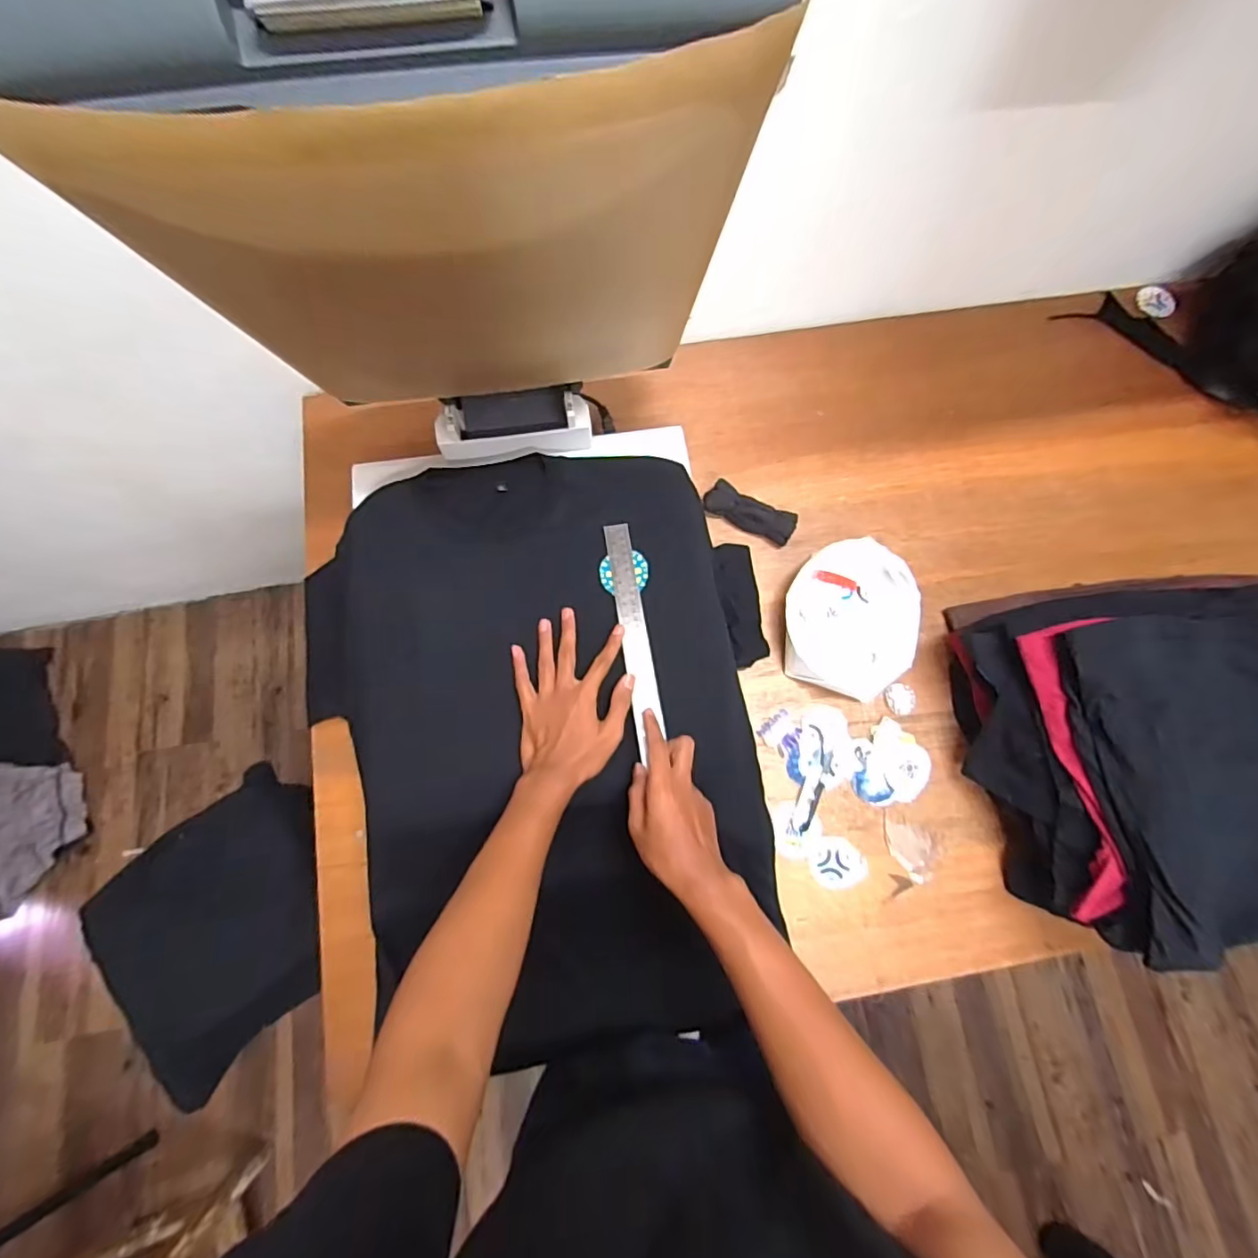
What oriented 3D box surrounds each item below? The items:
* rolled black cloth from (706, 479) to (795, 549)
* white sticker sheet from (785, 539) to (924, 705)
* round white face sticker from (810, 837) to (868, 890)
[{"bbox_3d":[0.165,-0.158,0.778,0.124,0.036,0.041,25,78,5],"label":"rolled black cloth"},{"bbox_3d":[0.286,-0.015,0.735,0.160,0.047,0.200,5,77,1],"label":"white sticker sheet"},{"bbox_3d":[0.255,0.285,0.689,0.067,0.004,0.059,0,77,0],"label":"round white face sticker"}]

